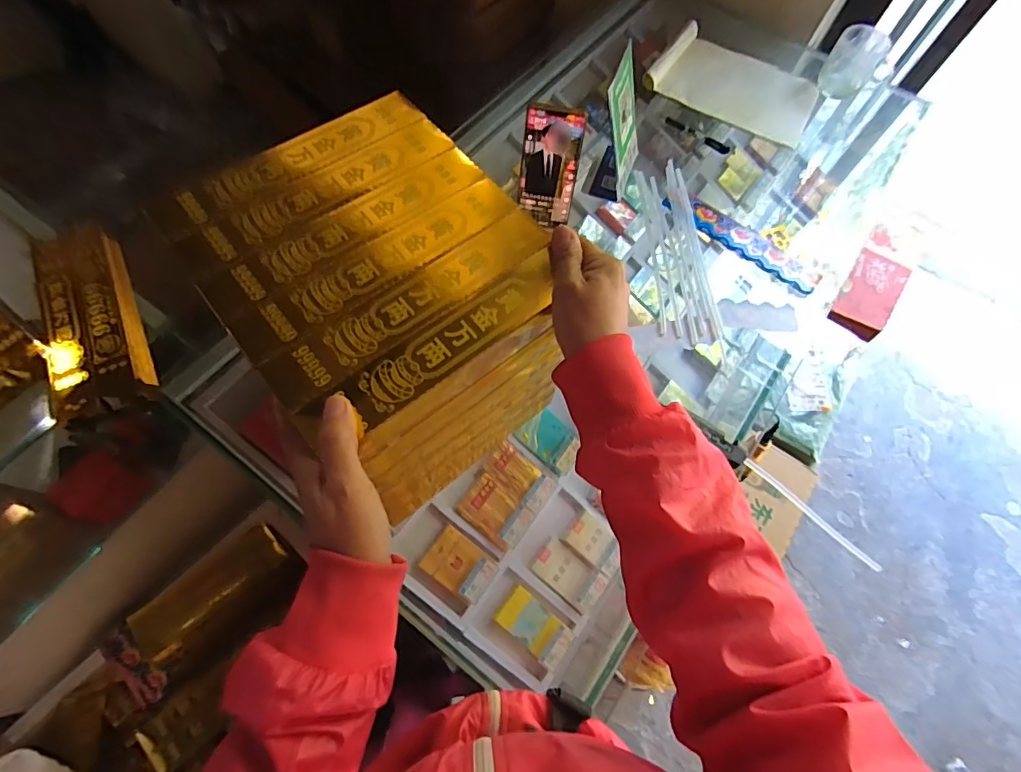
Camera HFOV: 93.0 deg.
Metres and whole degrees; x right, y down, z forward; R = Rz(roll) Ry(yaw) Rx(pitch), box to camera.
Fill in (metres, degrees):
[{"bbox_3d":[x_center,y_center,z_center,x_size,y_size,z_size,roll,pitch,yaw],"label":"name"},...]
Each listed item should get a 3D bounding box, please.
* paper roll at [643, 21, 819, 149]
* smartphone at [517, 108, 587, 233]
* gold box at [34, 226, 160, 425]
[{"bbox_3d":[0.383,-0.520,0.842,0.282,0.029,0.179,29,68,9],"label":"paper roll"},{"bbox_3d":[0.051,-0.284,0.634,0.074,0.143,0.007,9,38,3],"label":"smartphone"},{"bbox_3d":[-0.504,-0.080,0.581,0.094,0.045,0.245,-22,69,-13],"label":"gold box"}]

